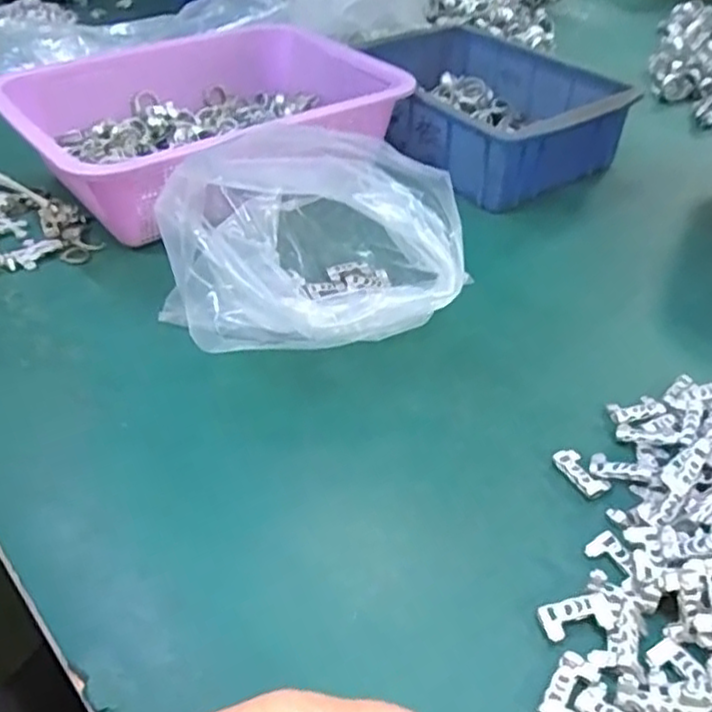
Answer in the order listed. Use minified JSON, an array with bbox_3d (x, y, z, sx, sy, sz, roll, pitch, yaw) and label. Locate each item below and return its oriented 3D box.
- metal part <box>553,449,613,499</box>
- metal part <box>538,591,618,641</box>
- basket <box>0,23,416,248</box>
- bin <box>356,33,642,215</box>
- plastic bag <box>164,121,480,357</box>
[{"bbox_3d":[0.118,0.062,0.368,0.016,0.006,0.031,-18,45,-19],"label":"metal part"},{"bbox_3d":[0.096,0.113,0.304,0.030,0.007,0.016,-7,42,-7],"label":"metal part"},{"bbox_3d":[-0.125,-0.203,0.597,0.305,0.084,0.228,-28,49,-27],"label":"basket"},{"bbox_3d":[0.109,-0.239,0.671,0.181,0.073,0.263,-25,47,-25],"label":"bin"},{"bbox_3d":[-0.029,-0.066,0.431,0.163,0.102,0.144,-6,42,-6],"label":"plastic bag"}]

